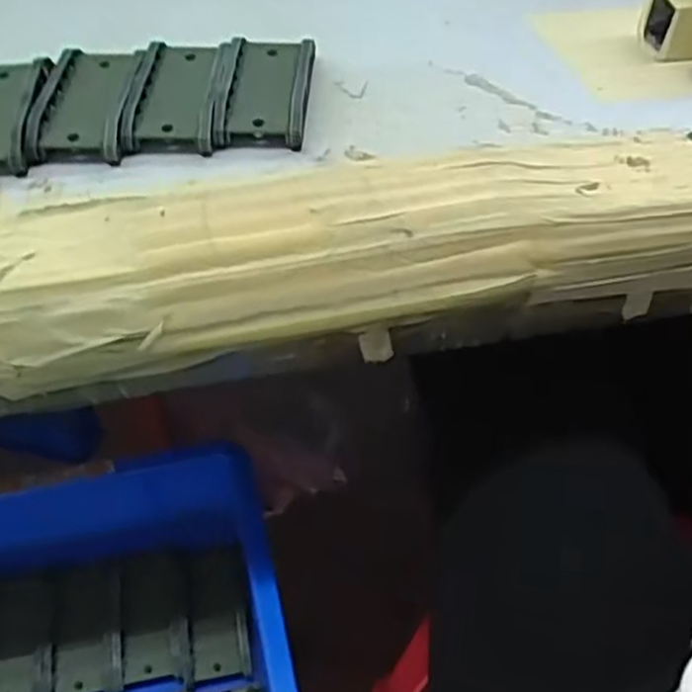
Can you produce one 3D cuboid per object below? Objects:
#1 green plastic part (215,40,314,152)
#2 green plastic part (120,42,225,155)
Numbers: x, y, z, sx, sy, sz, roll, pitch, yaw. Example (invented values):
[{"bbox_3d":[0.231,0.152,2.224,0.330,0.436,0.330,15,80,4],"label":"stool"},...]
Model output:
[{"bbox_3d":[-0.041,-0.132,0.378,0.044,0.019,0.077,1,48,1],"label":"green plastic part"},{"bbox_3d":[-0.085,-0.129,0.376,0.042,0.018,0.079,1,48,0],"label":"green plastic part"}]

